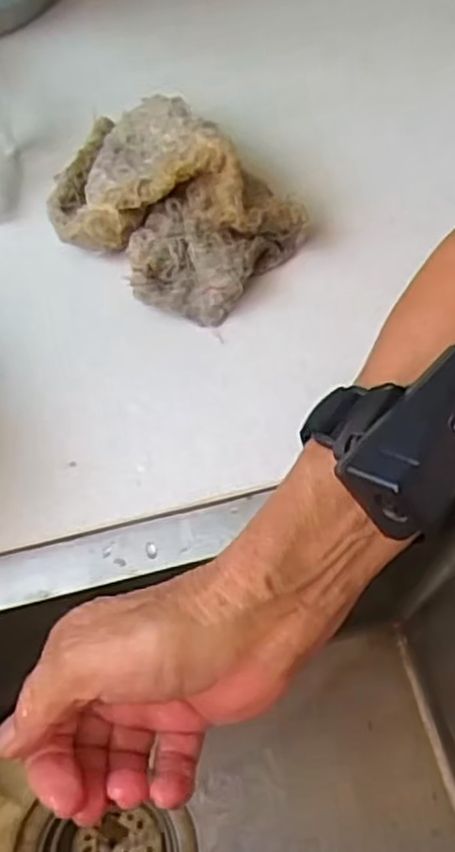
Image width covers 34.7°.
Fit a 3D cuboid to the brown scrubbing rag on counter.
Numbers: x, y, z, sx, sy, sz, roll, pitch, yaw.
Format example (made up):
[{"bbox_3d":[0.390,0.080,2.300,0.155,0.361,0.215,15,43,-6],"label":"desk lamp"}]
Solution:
[{"bbox_3d":[-0.031,-0.114,0.359,0.121,0.049,0.087,39,70,17],"label":"brown scrubbing rag on counter"}]

